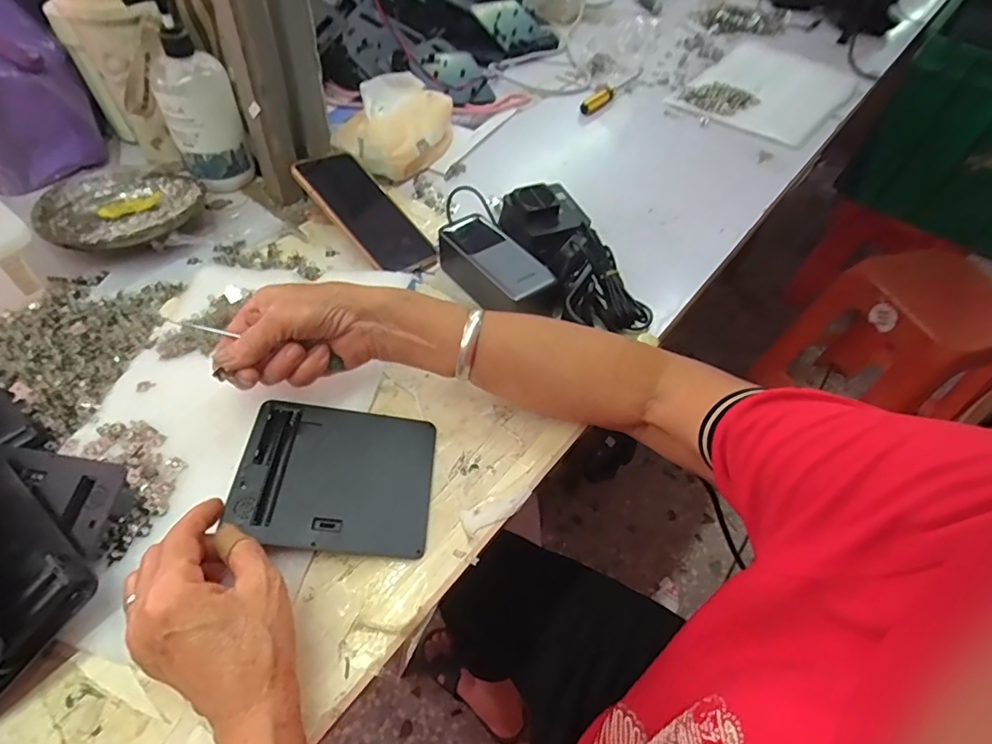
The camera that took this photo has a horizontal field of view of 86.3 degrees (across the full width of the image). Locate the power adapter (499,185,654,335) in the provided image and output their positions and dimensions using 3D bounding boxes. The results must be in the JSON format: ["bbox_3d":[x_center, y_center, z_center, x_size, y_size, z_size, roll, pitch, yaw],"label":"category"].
[{"bbox_3d":[0.074,-0.123,0.534,0.086,0.067,0.199,-18,56,-18],"label":"power adapter"}]

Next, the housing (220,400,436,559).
[{"bbox_3d":[-0.114,0.075,0.386,0.133,0.007,0.110,10,49,-11],"label":"housing"}]

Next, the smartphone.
[{"bbox_3d":[-0.135,-0.168,0.553,0.166,0.015,0.075,48,50,6],"label":"smartphone"}]

